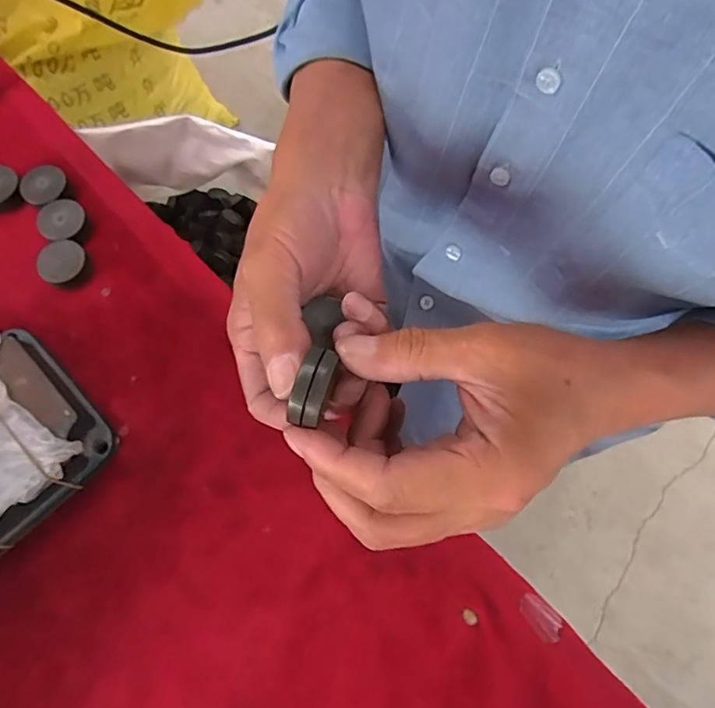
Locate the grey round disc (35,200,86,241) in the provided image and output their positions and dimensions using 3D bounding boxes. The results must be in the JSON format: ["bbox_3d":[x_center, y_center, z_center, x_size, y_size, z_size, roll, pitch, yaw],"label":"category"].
[{"bbox_3d":[-0.213,-0.097,0.385,0.028,0.010,0.032,21,72,6],"label":"grey round disc"}]

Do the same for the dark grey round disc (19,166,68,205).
[{"bbox_3d":[-0.230,-0.124,0.389,0.033,0.004,0.029,-39,76,-13],"label":"dark grey round disc"}]

